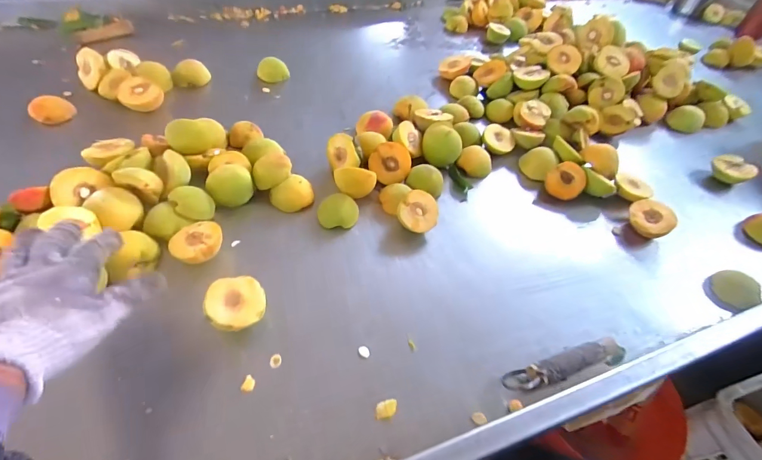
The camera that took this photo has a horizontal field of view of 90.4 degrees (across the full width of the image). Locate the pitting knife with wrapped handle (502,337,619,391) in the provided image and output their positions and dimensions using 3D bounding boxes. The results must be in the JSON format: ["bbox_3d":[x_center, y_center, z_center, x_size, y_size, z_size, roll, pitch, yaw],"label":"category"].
[{"bbox_3d":[0.209,0.149,0.420,0.147,0.033,0.025,-10,52,-17],"label":"pitting knife with wrapped handle"}]

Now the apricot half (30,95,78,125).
[{"bbox_3d":[-0.543,-0.200,0.624,0.057,0.027,0.044,-34,61,-31],"label":"apricot half"}]

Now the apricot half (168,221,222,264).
[{"bbox_3d":[-0.231,0.019,0.479,0.060,0.033,0.061,4,49,-5],"label":"apricot half"}]

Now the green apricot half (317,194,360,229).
[{"bbox_3d":[-0.061,-0.027,0.540,0.056,0.018,0.054,2,49,-7],"label":"green apricot half"}]

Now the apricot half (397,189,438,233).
[{"bbox_3d":[0.052,-0.025,0.534,0.055,0.024,0.057,40,80,-2],"label":"apricot half"}]

